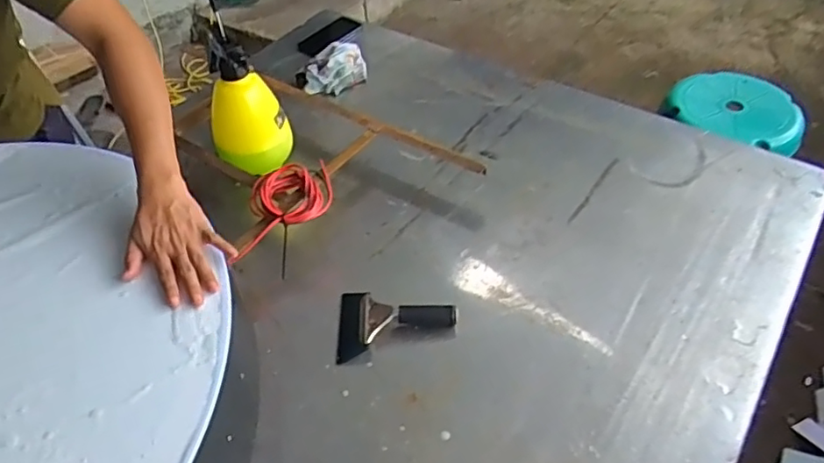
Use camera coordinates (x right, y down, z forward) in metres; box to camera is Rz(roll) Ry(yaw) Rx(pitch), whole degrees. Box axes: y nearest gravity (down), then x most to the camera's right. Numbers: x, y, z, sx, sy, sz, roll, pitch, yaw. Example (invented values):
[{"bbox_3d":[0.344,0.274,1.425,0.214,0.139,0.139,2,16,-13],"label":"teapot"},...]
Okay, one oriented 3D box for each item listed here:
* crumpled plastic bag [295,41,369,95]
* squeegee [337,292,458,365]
[{"bbox_3d":[-0.181,-0.359,1.353,0.158,0.066,0.141,-9,46,-5],"label":"crumpled plastic bag"},{"bbox_3d":[-0.022,0.130,0.879,0.170,0.028,0.112,-2,46,2],"label":"squeegee"}]

